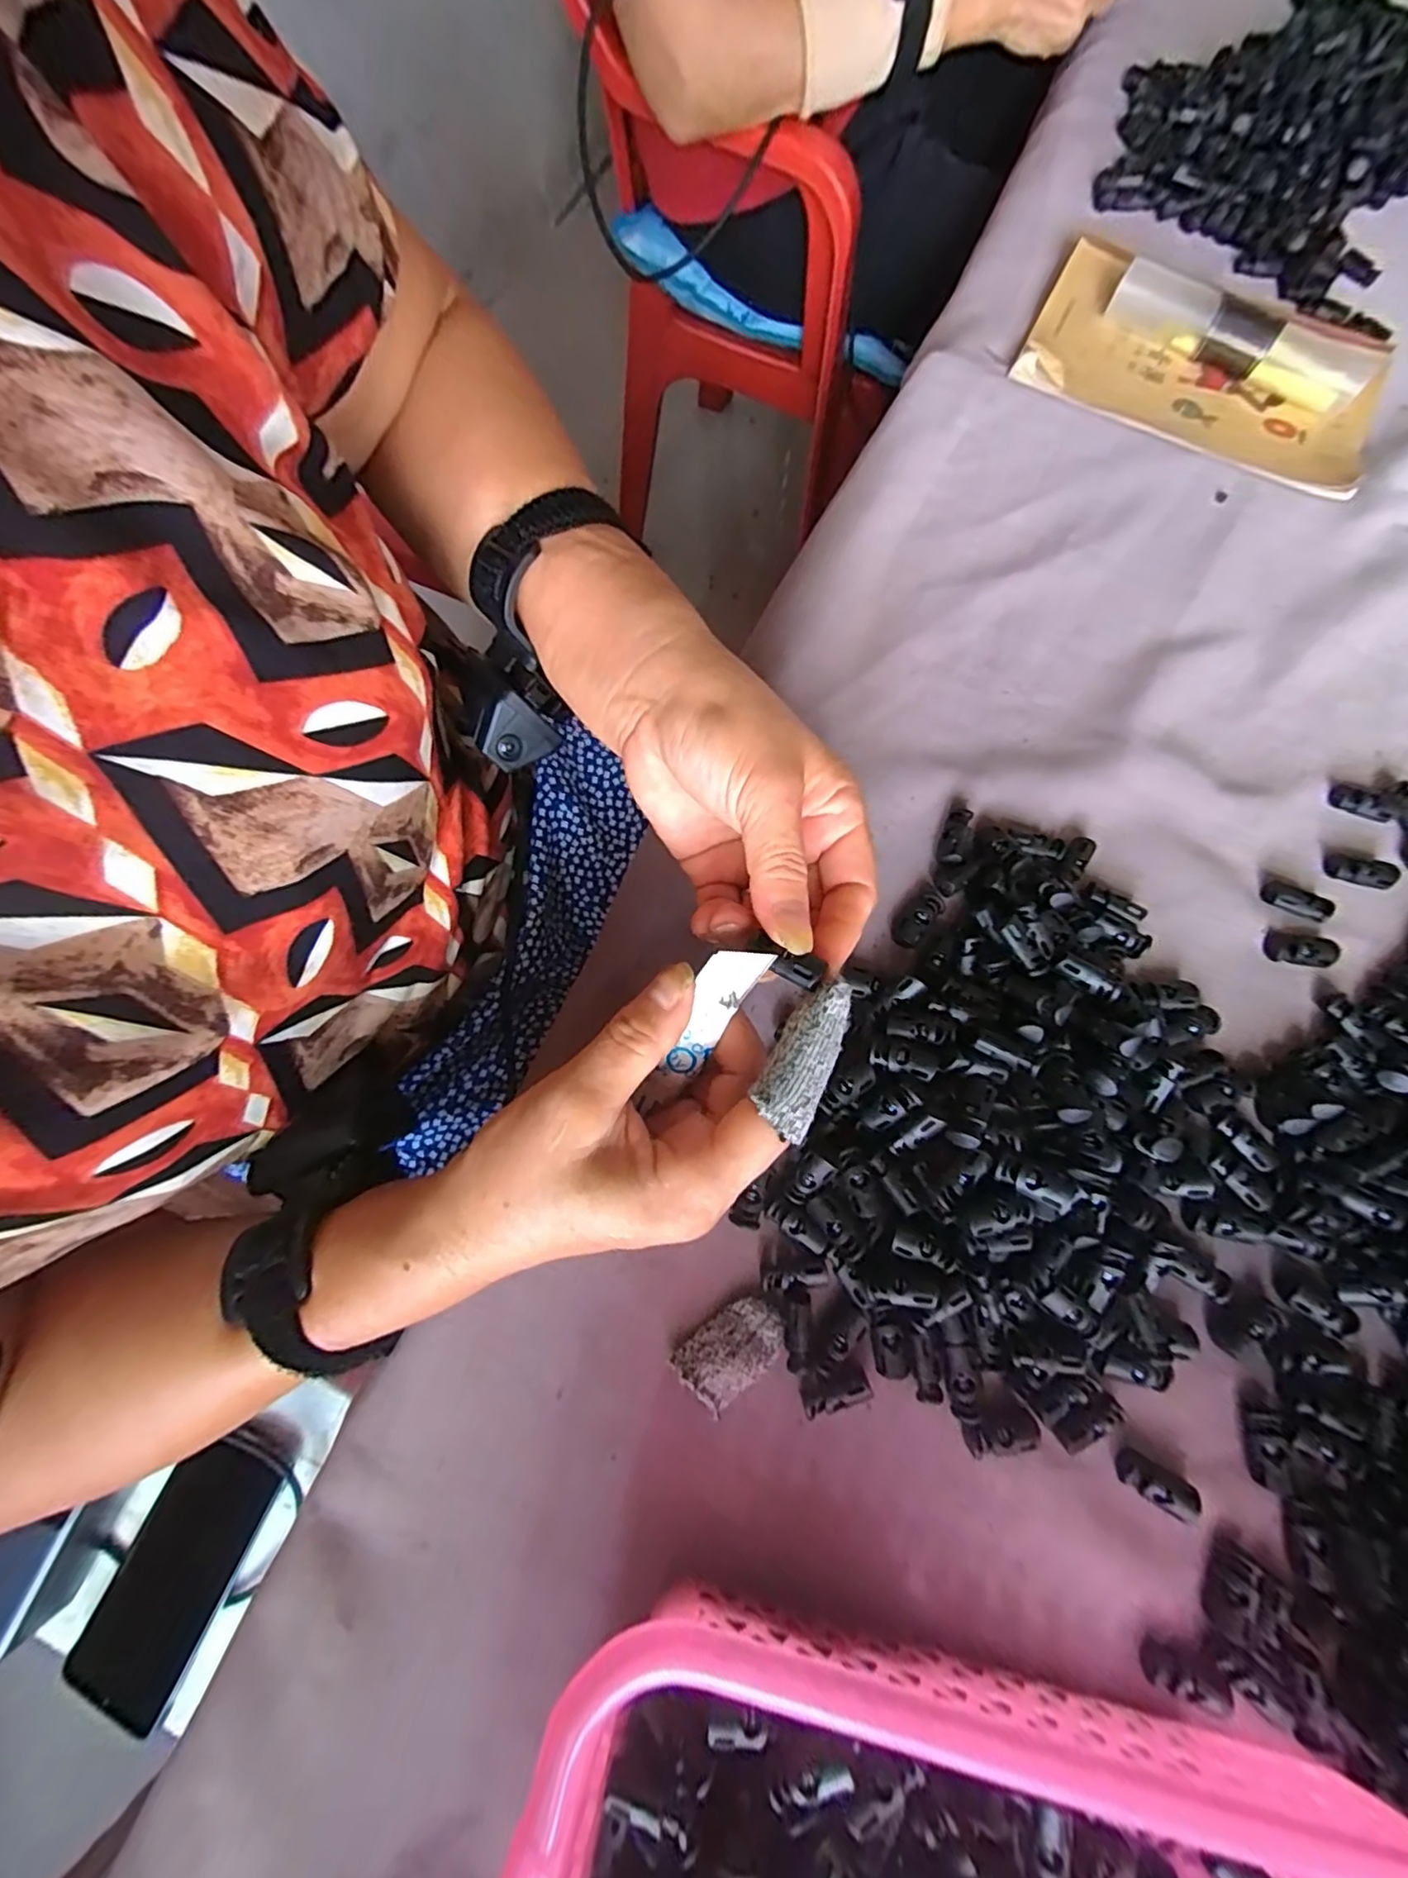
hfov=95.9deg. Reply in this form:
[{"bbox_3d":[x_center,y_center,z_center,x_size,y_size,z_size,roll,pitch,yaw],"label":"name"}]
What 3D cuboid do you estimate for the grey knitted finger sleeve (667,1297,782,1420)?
[{"bbox_3d":[0.012,0.164,0.254,0.042,0.010,0.026,-39,80,-9],"label":"grey knitted finger sleeve"}]

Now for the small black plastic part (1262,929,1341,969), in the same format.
[{"bbox_3d":[0.280,0.004,0.298,0.026,0.010,0.016,11,76,2],"label":"small black plastic part"}]

